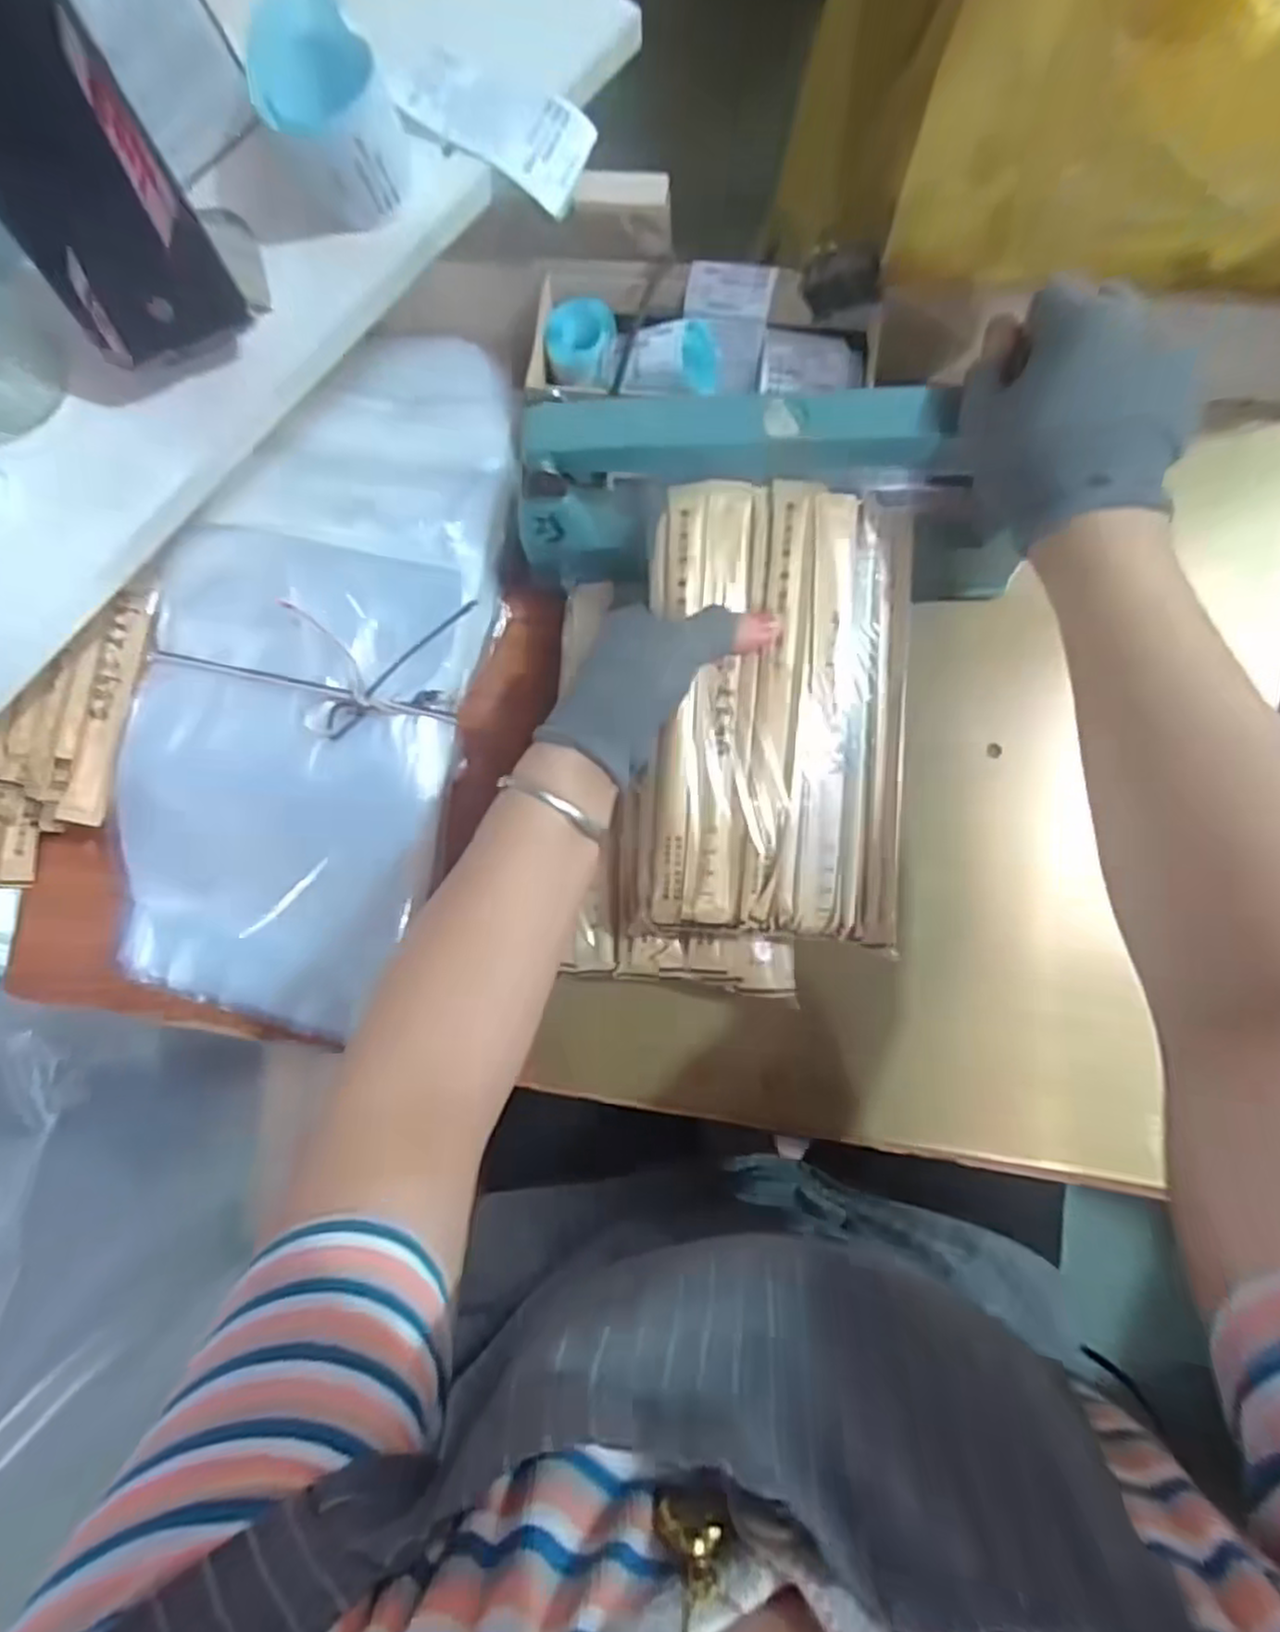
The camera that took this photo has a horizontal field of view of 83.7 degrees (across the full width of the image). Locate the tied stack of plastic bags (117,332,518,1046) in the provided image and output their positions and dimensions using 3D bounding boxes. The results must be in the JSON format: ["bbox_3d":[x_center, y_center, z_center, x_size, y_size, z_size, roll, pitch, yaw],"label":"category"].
[{"bbox_3d":[-0.207,-0.089,0.464,0.194,0.066,0.447,13,86,6],"label":"tied stack of plastic bags"}]

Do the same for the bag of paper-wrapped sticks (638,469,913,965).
[{"bbox_3d":[0.076,-0.055,0.381,0.134,0.036,0.232,2,85,5],"label":"bag of paper-wrapped sticks"}]

